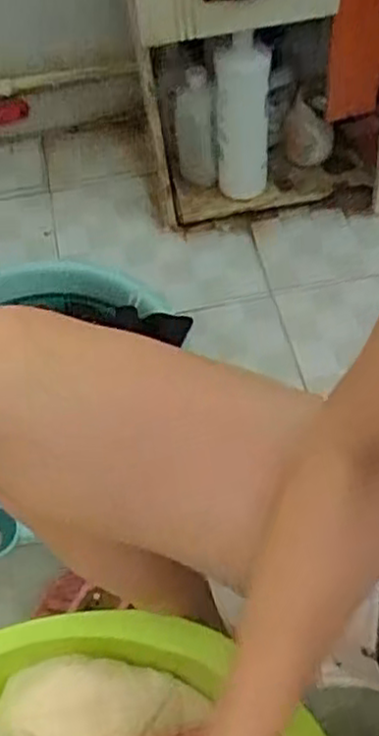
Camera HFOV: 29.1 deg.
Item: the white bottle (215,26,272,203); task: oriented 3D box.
[{"bbox_3d":[0.070,-0.337,0.992,0.067,0.244,0.068,10,57,11],"label":"white bottle"}]

